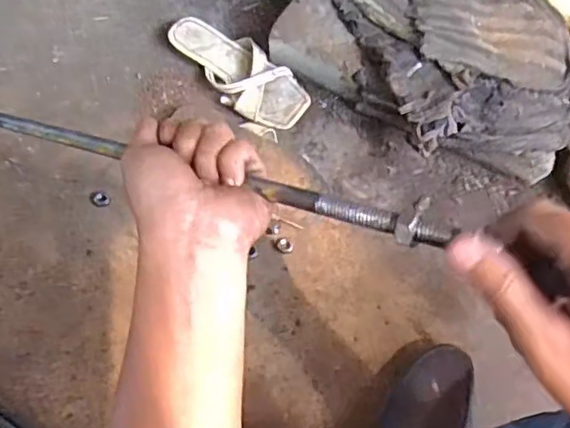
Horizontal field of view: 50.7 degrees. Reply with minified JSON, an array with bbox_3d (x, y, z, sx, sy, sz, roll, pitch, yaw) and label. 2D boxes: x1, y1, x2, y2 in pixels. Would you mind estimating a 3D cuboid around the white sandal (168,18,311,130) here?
[{"bbox_3d":[-0.068,-0.208,0.876,0.095,0.033,0.234,-38,71,-20],"label":"white sandal"}]

